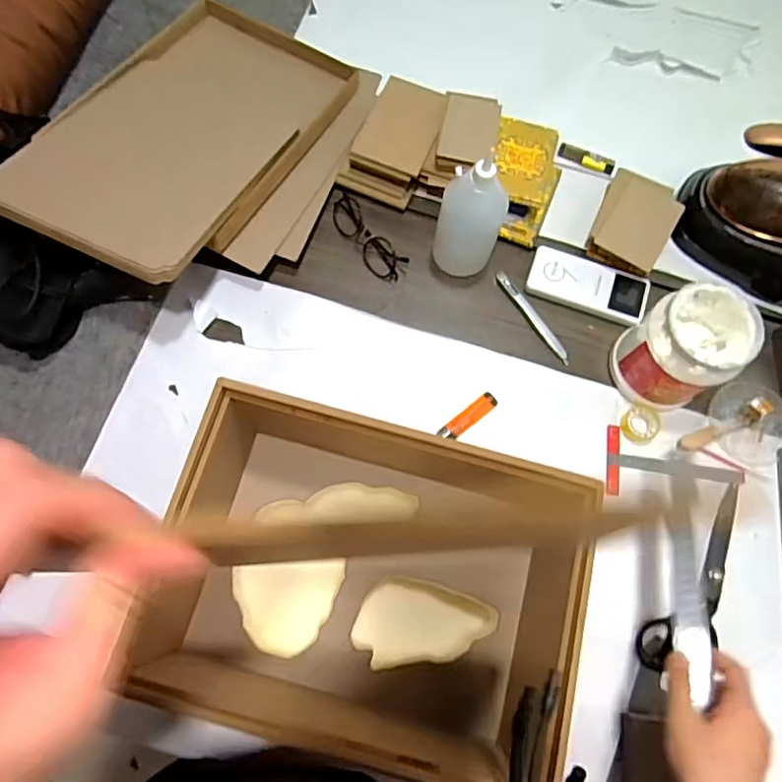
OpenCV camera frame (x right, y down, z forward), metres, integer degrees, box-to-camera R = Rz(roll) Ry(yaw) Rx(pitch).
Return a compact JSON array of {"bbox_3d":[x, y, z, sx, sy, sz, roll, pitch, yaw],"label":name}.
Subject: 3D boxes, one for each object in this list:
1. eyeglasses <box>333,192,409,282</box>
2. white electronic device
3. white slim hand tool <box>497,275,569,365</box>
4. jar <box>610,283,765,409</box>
[{"bbox_3d":[-0.034,-0.208,0.751,0.044,0.034,0.138,-38,78,-13],"label":"eyeglasses"},{"bbox_3d":[0.260,-0.140,0.743,0.152,0.012,0.073,21,76,7],"label":"white electronic device"},{"bbox_3d":[0.188,-0.098,0.743,0.018,0.004,0.149,-31,76,-7],"label":"white slim hand tool"},{"bbox_3d":[0.335,-0.048,0.646,0.105,0.138,0.104,1,73,-2],"label":"jar"}]

